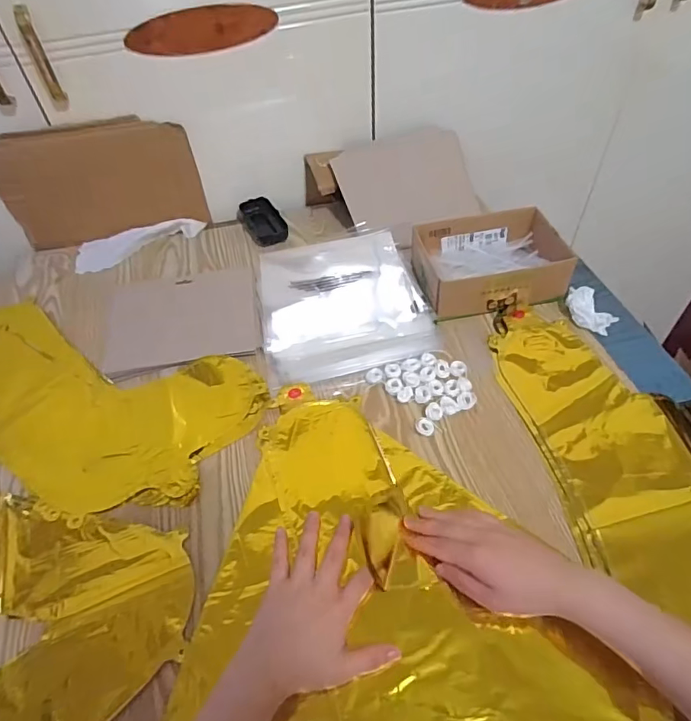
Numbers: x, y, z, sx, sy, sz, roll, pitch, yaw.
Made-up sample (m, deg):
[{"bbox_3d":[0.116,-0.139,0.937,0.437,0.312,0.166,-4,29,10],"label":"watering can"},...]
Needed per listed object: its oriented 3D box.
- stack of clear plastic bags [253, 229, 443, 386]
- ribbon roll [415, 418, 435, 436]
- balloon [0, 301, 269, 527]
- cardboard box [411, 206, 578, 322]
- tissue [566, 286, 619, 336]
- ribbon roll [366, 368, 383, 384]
[{"bbox_3d":[-0.008,-0.091,0.676,0.213,0.020,0.253,-13,50,-7],"label":"stack of clear plastic bags"},{"bbox_3d":[0.087,0.072,0.541,0.020,0.010,0.017,9,51,12],"label":"ribbon roll"},{"bbox_3d":[-0.320,0.039,0.595,0.412,0.017,0.230,22,55,21],"label":"balloon"},{"bbox_3d":[0.195,-0.135,0.662,0.187,0.052,0.140,-8,50,-3],"label":"cardboard box"},{"bbox_3d":[0.316,-0.063,0.645,0.069,0.040,0.062,32,59,27],"label":"tissue"},{"bbox_3d":[0.035,0.018,0.589,0.020,0.004,0.022,-2,50,2],"label":"ribbon roll"}]

